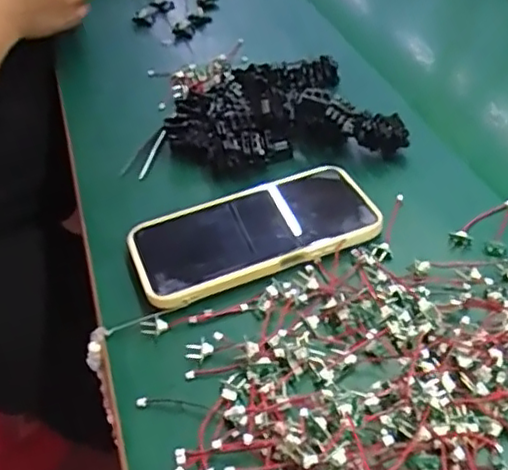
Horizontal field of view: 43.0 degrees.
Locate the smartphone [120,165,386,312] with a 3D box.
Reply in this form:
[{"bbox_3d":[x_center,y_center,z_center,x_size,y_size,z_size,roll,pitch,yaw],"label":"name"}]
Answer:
[{"bbox_3d":[-0.001,-0.008,0.450,0.169,0.009,0.084,-17,43,-13],"label":"smartphone"}]

